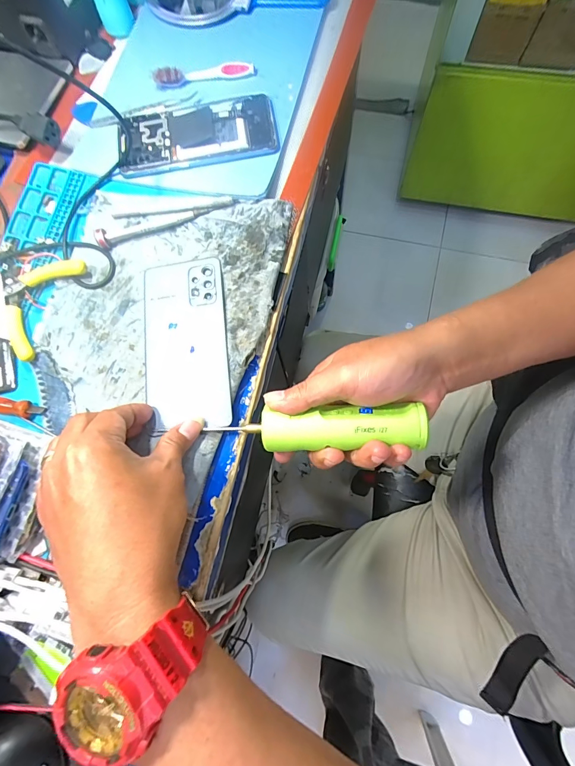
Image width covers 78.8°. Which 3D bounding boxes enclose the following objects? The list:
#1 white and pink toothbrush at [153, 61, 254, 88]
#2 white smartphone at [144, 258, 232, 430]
[{"bbox_3d":[-0.087,-0.322,0.362,0.102,0.015,0.014,-6,75,2],"label":"white and pink toothbrush"},{"bbox_3d":[-0.090,-0.040,0.309,0.072,0.010,0.147,-6,77,-3],"label":"white smartphone"}]

